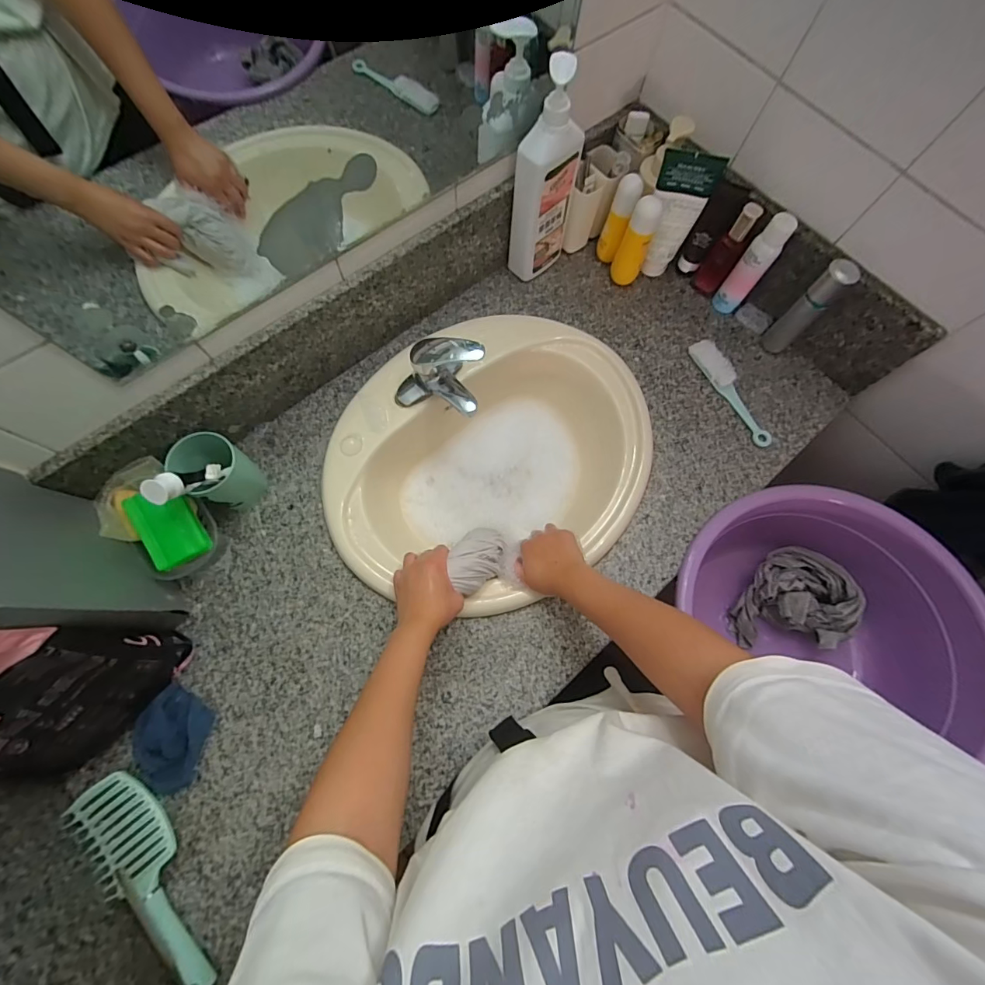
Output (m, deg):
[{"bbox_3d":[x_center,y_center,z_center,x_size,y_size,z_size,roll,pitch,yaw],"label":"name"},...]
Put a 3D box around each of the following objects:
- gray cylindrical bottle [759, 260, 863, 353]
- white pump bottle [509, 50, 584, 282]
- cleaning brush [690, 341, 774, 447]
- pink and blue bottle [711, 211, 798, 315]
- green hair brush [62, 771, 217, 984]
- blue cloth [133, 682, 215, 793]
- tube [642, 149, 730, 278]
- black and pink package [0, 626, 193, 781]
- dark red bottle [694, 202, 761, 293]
[{"bbox_3d":[0.501,-0.292,0.696,0.042,0.163,0.047,43,77,10],"label":"gray cylindrical bottle"},{"bbox_3d":[0.084,-0.468,0.666,0.096,0.304,0.052,-41,79,-12],"label":"white pump bottle"},{"bbox_3d":[0.399,-0.170,0.729,0.046,0.021,0.208,-21,76,-8],"label":"cleaning brush"},{"bbox_3d":[0.421,-0.368,0.714,0.048,0.171,0.036,40,76,9],"label":"pink and blue bottle"},{"bbox_3d":[-0.397,0.446,0.505,0.078,0.040,0.249,-39,79,-12],"label":"green hair brush"},{"bbox_3d":[-0.409,0.309,0.546,0.085,0.043,0.120,9,74,0],"label":"blue cloth"},{"bbox_3d":[0.290,-0.451,0.727,0.084,0.193,0.059,26,75,5],"label":"tube"},{"bbox_3d":[-0.467,0.233,0.467,0.078,0.233,0.183,41,76,9],"label":"black and pink package"},{"bbox_3d":[0.387,-0.398,0.728,0.040,0.160,0.030,35,76,8],"label":"dark red bottle"}]

